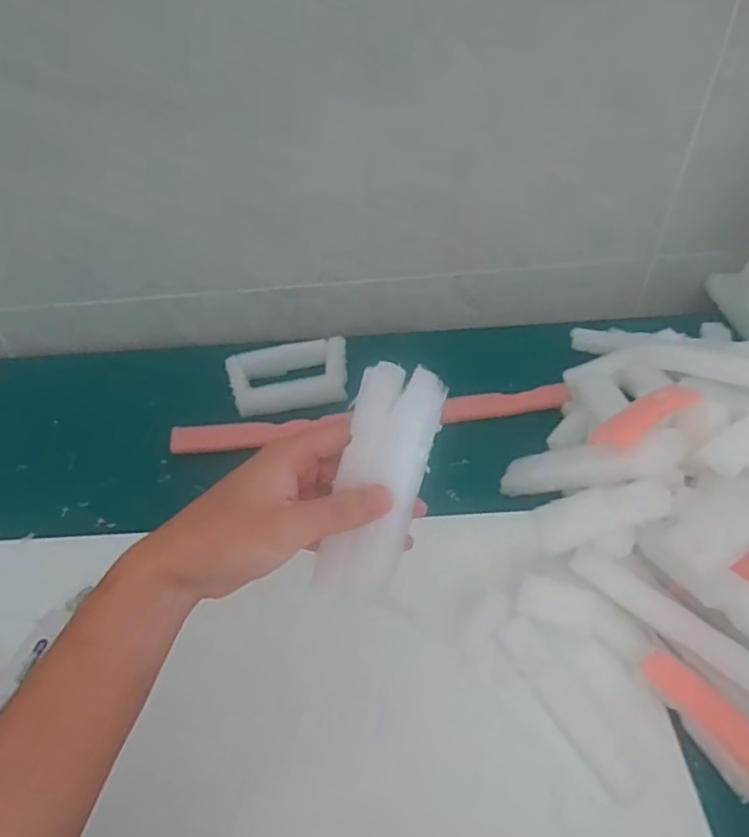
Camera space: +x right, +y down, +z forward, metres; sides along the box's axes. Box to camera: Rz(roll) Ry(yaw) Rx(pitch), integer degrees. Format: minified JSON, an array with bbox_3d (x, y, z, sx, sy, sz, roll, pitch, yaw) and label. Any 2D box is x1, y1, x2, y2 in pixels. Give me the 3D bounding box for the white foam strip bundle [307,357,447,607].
[{"bbox_3d":[0.004,0.037,0.335,0.039,0.134,0.033,18,16,19],"label":"white foam strip bundle"}]

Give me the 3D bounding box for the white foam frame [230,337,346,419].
[{"bbox_3d":[-0.092,-0.046,0.657,0.127,0.017,0.084,-11,59,-7],"label":"white foam frame"}]

